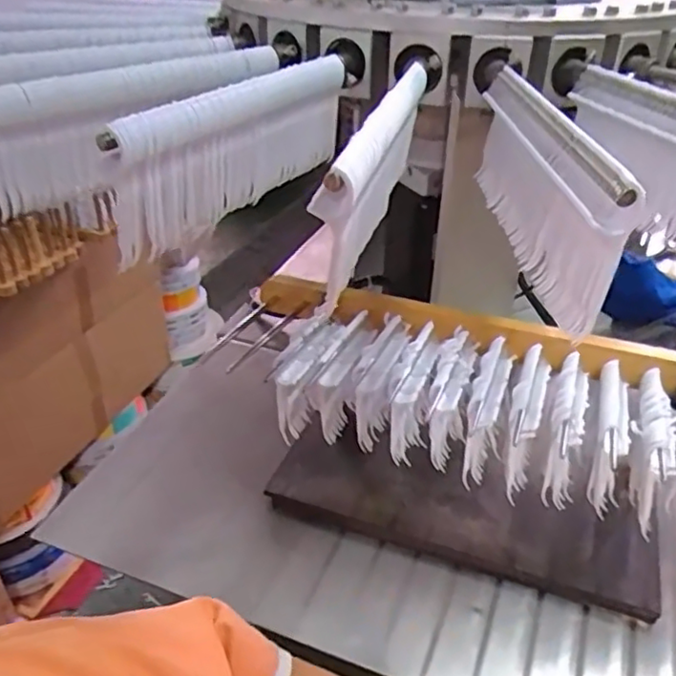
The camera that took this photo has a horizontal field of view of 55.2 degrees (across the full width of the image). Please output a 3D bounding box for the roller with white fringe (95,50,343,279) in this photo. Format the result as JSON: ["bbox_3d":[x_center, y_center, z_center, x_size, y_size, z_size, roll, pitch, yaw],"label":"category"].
[{"bbox_3d":[-0.058,-0.115,0.390,0.030,0.081,0.207,16,37,23],"label":"roller with white fringe"}]

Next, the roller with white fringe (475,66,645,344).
[{"bbox_3d":[0.104,-0.086,0.346,0.016,0.078,0.208,-1,34,0],"label":"roller with white fringe"}]

